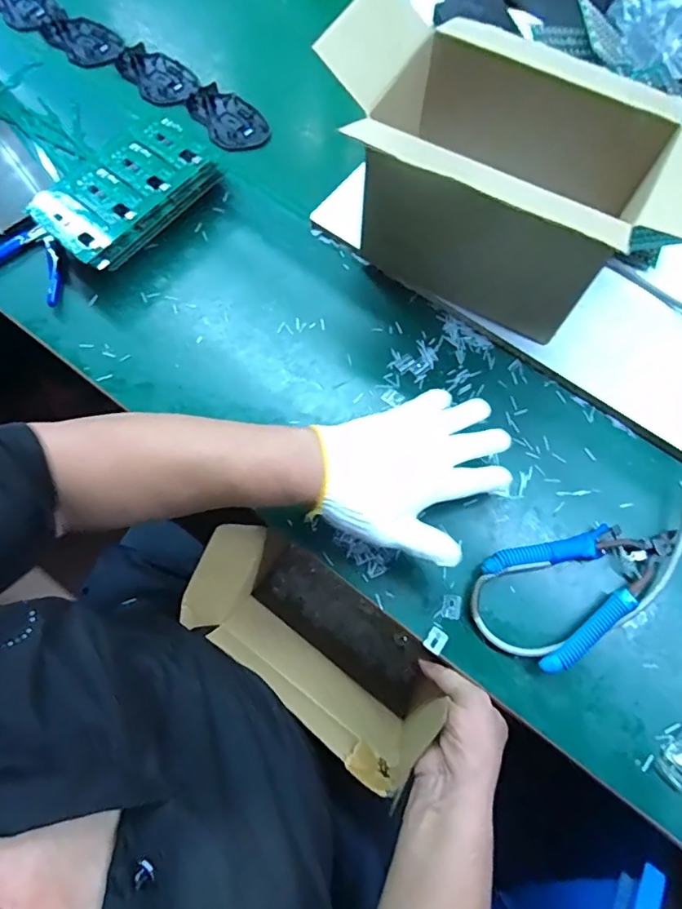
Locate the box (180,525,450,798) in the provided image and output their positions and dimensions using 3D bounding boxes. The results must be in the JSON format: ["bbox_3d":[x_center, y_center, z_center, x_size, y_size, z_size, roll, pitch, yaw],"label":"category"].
[{"bbox_3d":[-0.019,0.193,0.548,0.253,0.212,0.133,36,73,13],"label":"box"}]

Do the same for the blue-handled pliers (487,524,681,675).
[{"bbox_3d":[0.227,0.108,0.474,0.169,0.022,0.104,-25,73,-9],"label":"blue-handled pliers"}]

